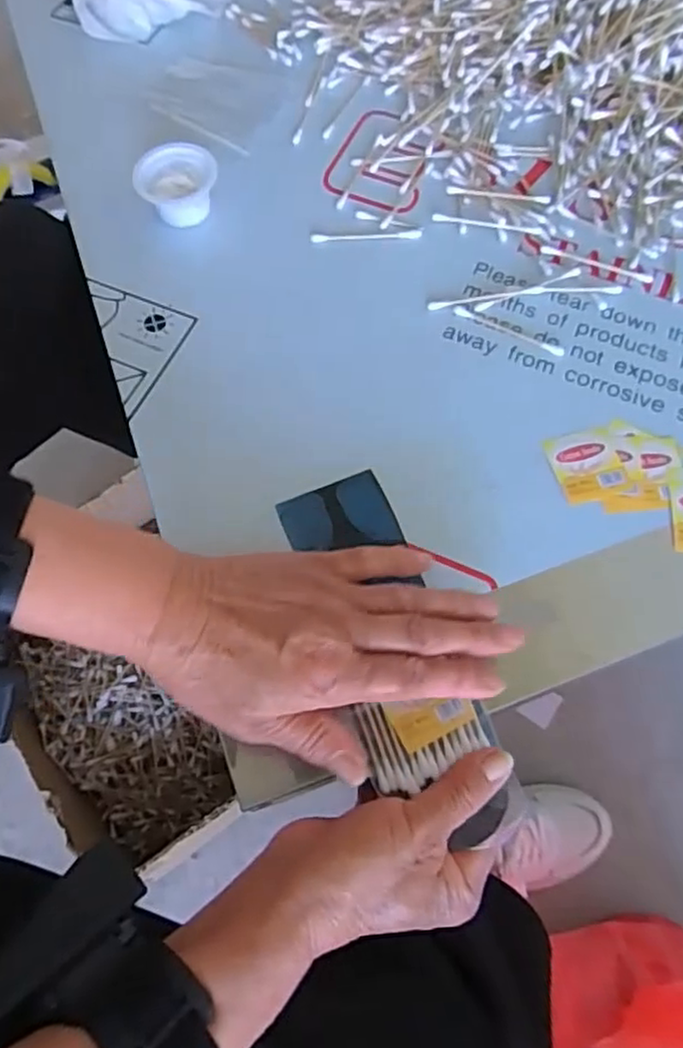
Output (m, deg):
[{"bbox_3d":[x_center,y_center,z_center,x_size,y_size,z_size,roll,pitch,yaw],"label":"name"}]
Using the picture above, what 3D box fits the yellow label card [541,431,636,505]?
[{"bbox_3d":[0.142,-0.033,0.381,0.039,0.004,0.043,-15,69,-4],"label":"yellow label card"}]

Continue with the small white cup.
[{"bbox_3d":[-0.111,-0.232,0.455,0.052,0.032,0.046,-2,68,1],"label":"small white cup"}]

